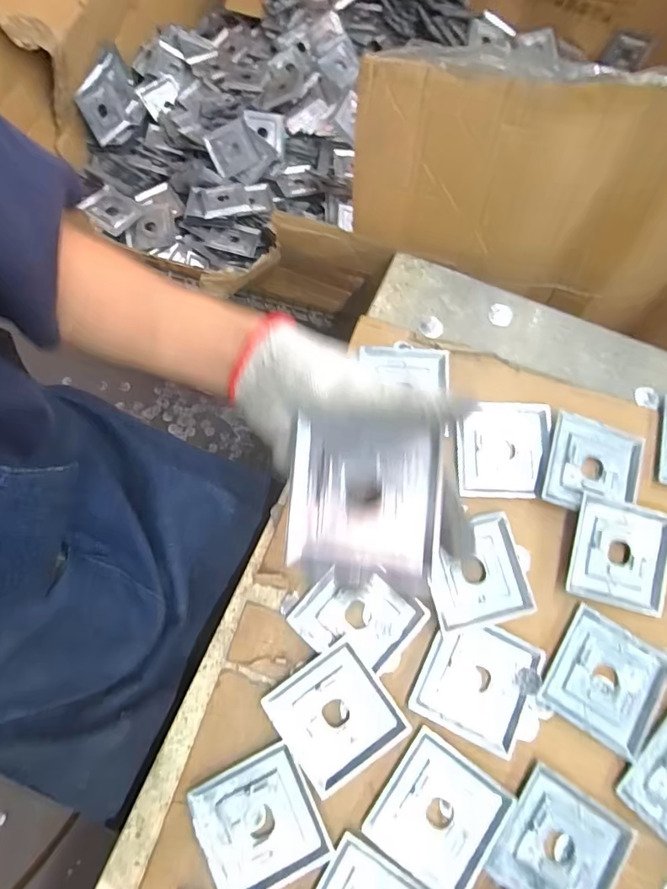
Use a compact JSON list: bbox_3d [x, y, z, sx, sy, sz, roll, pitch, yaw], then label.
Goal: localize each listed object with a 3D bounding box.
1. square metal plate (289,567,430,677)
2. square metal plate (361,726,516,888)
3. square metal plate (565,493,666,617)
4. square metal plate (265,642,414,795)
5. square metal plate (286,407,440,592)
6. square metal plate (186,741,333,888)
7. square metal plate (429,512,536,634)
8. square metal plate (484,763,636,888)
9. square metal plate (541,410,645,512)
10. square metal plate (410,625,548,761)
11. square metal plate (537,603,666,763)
[{"bbox_3d":[0.021,0.152,0.416,0.089,0.012,0.088,42,78,9],"label":"square metal plate"},{"bbox_3d":[0.085,0.298,0.378,0.091,0.004,0.093,35,77,7],"label":"square metal plate"},{"bbox_3d":[0.261,0.100,0.429,0.087,0.012,0.091,15,75,2],"label":"square metal plate"},{"bbox_3d":[0.001,0.225,0.393,0.088,0.009,0.091,-35,79,-10],"label":"square metal plate"},{"bbox_3d":[0.017,0.035,0.278,0.087,0.009,0.094,4,90,17],"label":"square metal plate"},{"bbox_3d":[-0.060,0.302,0.374,0.086,0.005,0.090,-25,77,-8],"label":"square metal plate"},{"bbox_3d":[0.128,0.114,0.422,0.088,0.012,0.089,-12,76,-5],"label":"square metal plate"},{"bbox_3d":[0.182,0.324,0.377,0.089,0.009,0.088,32,77,7],"label":"square metal plate"},{"bbox_3d":[0.249,0.022,0.451,0.089,0.009,0.092,18,75,3],"label":"square metal plate"},{"bbox_3d":[0.123,0.201,0.401,0.091,0.011,0.089,26,76,5],"label":"square metal plate"},{"bbox_3d":[0.235,0.205,0.408,0.092,0.005,0.091,33,77,7],"label":"square metal plate"}]

